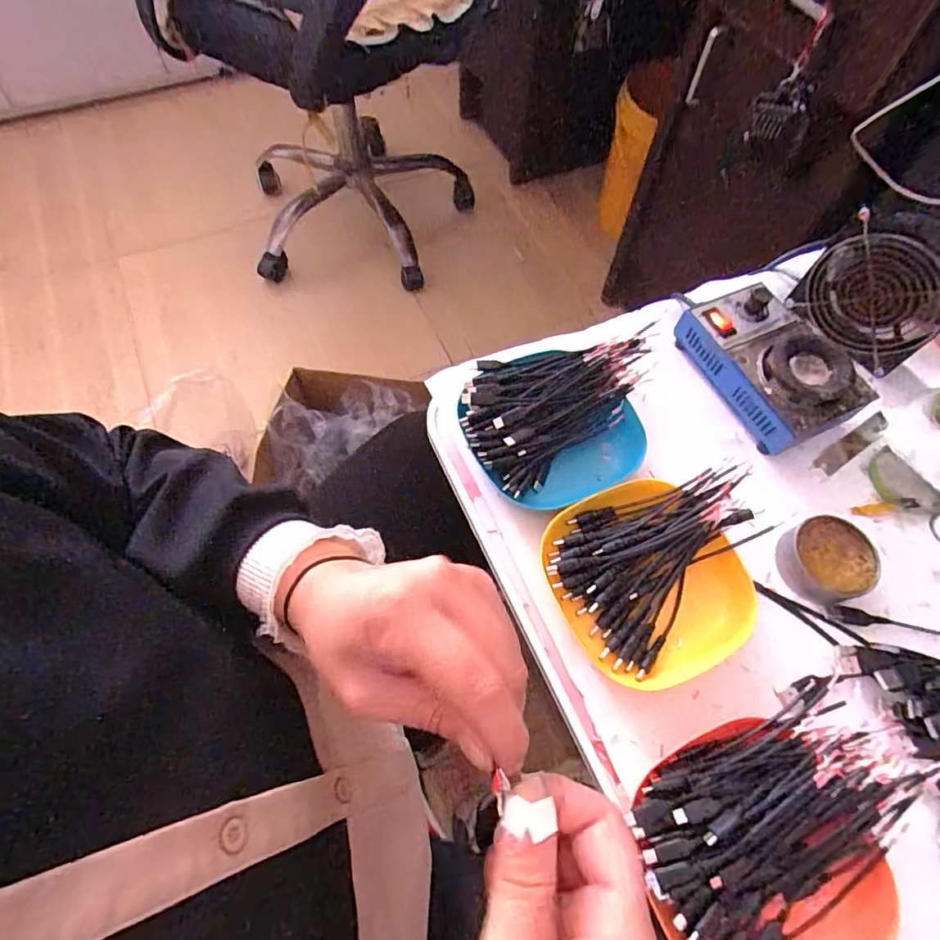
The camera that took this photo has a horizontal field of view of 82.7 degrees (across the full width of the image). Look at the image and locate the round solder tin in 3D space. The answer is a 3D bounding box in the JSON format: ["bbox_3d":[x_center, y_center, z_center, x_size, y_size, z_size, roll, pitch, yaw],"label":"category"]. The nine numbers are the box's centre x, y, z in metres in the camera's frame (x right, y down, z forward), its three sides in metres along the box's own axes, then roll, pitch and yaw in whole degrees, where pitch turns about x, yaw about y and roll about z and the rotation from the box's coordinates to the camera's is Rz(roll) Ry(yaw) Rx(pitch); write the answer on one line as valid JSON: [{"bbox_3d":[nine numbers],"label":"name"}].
[{"bbox_3d":[0.278,0.070,0.416,0.066,0.020,0.062,1,64,-1],"label":"round solder tin"}]

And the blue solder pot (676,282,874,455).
[{"bbox_3d":[0.267,-0.097,0.477,0.100,0.052,0.146,-24,67,-12],"label":"blue solder pot"}]

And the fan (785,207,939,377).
[{"bbox_3d":[0.367,-0.161,0.477,0.035,0.117,0.116,-37,70,-17],"label":"fan"}]

